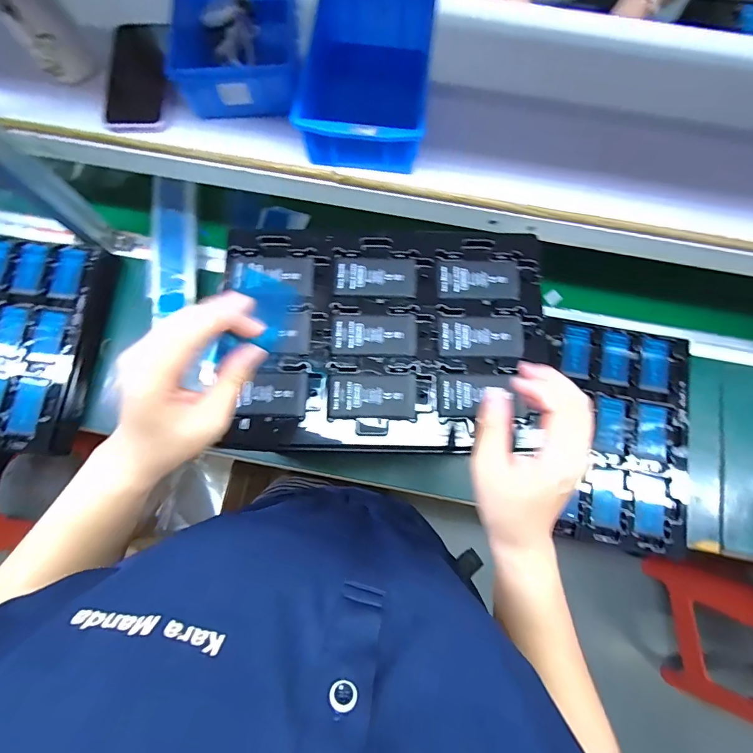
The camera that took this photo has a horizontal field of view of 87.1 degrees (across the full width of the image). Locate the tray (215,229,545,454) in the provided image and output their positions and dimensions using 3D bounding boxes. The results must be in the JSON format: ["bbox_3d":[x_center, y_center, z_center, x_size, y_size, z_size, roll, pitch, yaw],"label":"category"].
[{"bbox_3d":[0.010,-0.039,0.403,0.313,0.016,0.225,1,77,0],"label":"tray"}]

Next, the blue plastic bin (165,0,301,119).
[{"bbox_3d":[-0.158,-0.409,0.465,0.128,0.070,0.201,-3,77,-1],"label":"blue plastic bin"}]

